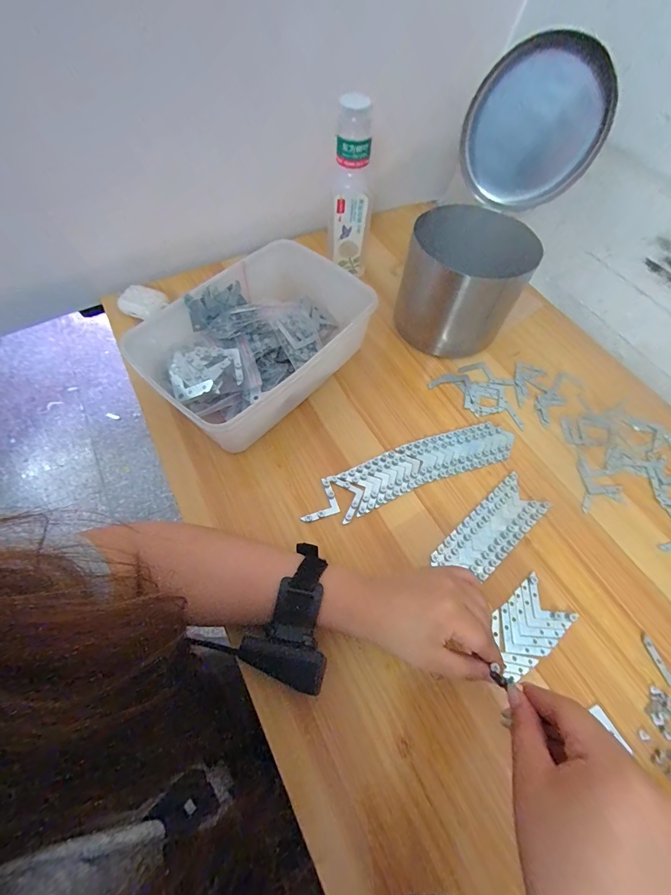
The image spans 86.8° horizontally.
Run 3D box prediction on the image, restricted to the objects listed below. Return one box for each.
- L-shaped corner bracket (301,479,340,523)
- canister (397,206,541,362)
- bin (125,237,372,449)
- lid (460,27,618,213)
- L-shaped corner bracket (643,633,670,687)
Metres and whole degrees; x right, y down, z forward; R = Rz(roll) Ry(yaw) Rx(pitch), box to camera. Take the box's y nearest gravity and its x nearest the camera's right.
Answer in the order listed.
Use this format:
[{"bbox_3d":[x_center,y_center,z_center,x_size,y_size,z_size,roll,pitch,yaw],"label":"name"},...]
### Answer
[{"bbox_3d":[-0.021,0.058,0.386,0.042,0.004,0.040,-17,63,-10],"label":"L-shaped corner bracket"},{"bbox_3d":[0.165,-0.211,0.465,0.139,0.140,0.118,30,65,14],"label":"canister"},{"bbox_3d":[-0.083,-0.135,0.428,0.174,0.076,0.271,37,67,17],"label":"bin"},{"bbox_3d":[0.219,-0.350,0.395,0.140,0.139,0.028,18,63,7],"label":"lid"},{"bbox_3d":[0.307,0.200,0.322,0.054,0.004,0.031,26,64,13],"label":"L-shaped corner bracket"}]

